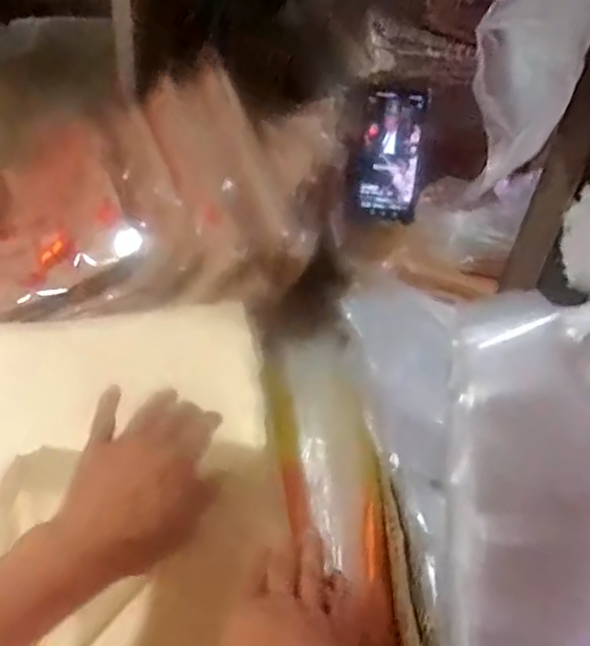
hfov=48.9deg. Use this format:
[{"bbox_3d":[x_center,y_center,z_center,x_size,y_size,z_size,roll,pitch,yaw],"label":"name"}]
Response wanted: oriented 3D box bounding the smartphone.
[{"bbox_3d":[0.116,-0.201,0.777,0.074,0.152,0.010,10,18,12],"label":"smartphone"}]

